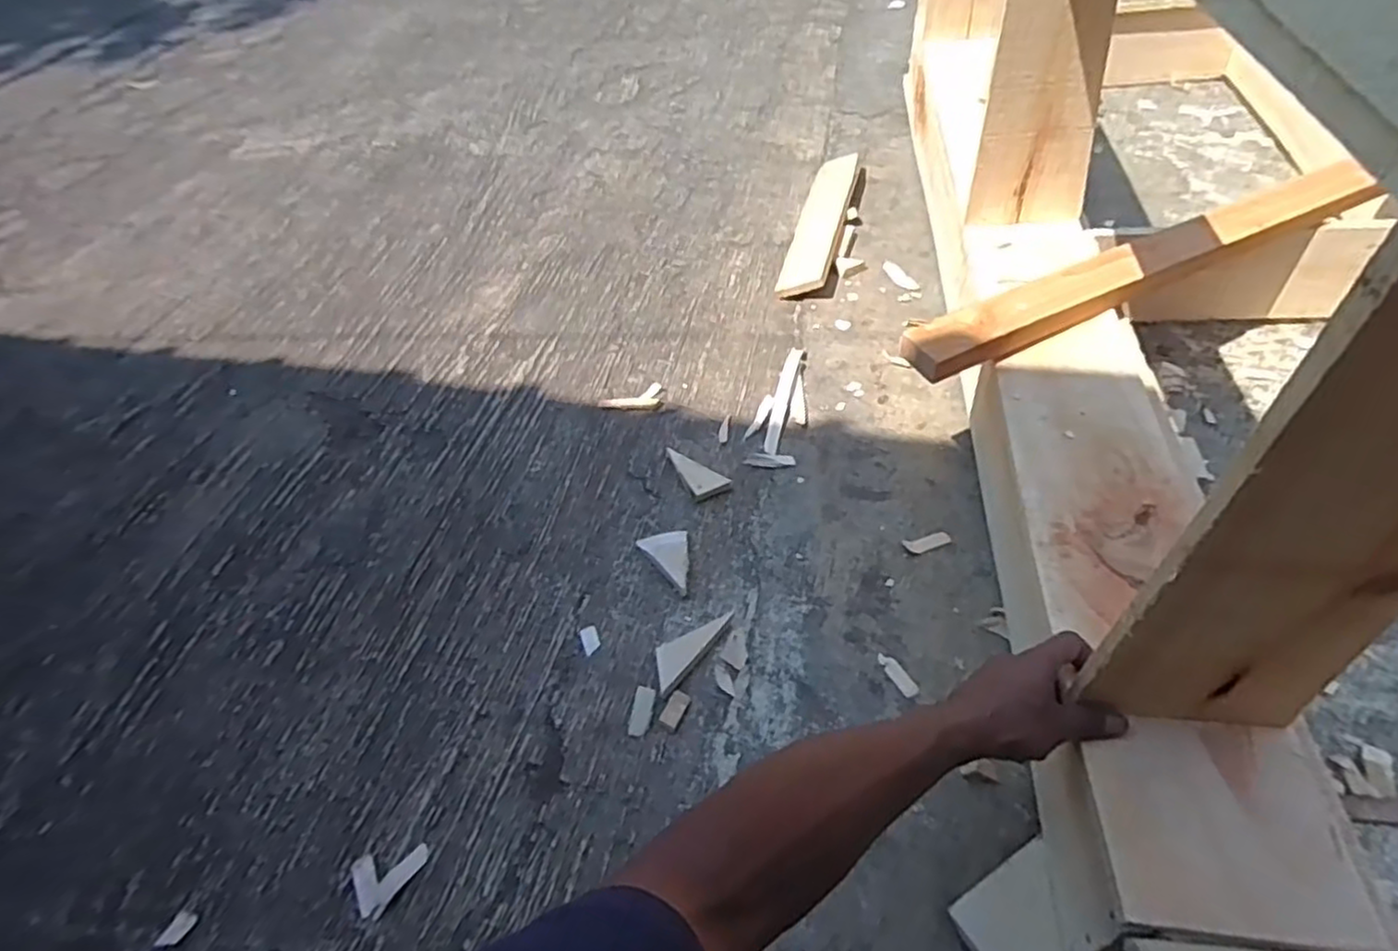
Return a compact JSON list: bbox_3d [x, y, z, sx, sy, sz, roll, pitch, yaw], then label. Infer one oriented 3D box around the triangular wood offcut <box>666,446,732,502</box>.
[{"bbox_3d":[-0.001,-0.007,0.973,0.052,0.019,0.096,-24,53,-15],"label":"triangular wood offcut"}]

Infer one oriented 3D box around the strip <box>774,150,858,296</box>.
[{"bbox_3d":[0.231,-0.484,1.332,0.088,0.015,0.434,0,51,27],"label":"strip"}]

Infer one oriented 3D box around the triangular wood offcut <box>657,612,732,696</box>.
[{"bbox_3d":[-0.012,0.194,0.802,0.040,0.012,0.123,31,59,26],"label":"triangular wood offcut"}]

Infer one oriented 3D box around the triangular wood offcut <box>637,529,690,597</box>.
[{"bbox_3d":[-0.044,0.109,0.875,0.062,0.025,0.078,-4,51,1],"label":"triangular wood offcut"}]

